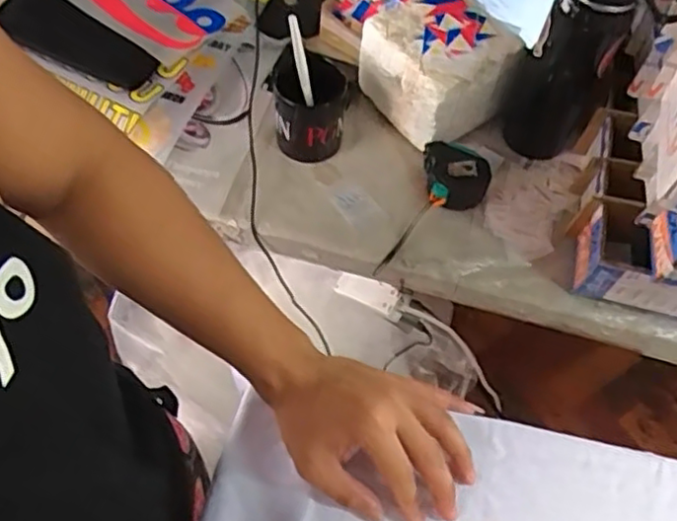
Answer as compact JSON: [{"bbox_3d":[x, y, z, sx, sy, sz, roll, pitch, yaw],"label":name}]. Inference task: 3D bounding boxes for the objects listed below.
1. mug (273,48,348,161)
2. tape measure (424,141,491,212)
[{"bbox_3d":[-0.033,-0.181,0.762,0.080,0.090,0.095,0,61,-3],"label":"mug"},{"bbox_3d":[0.137,-0.098,0.757,0.074,0.042,0.075,6,61,0],"label":"tape measure"}]

